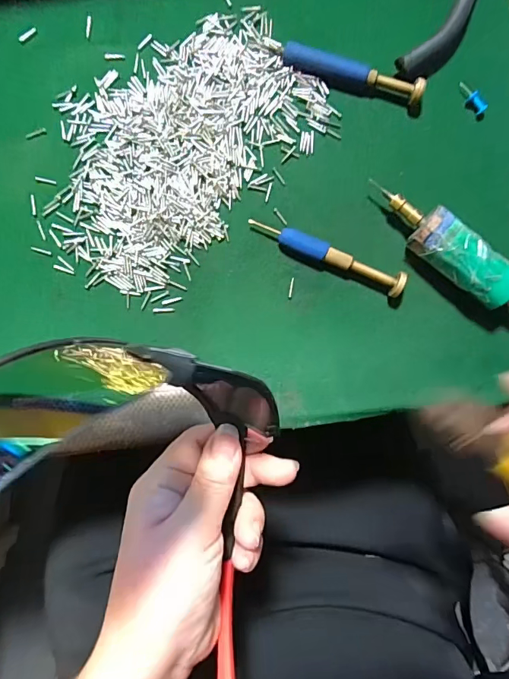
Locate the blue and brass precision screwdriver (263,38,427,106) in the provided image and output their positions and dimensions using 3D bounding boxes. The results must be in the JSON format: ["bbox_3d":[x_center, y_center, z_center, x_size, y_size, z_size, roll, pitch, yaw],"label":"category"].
[{"bbox_3d":[0.054,-0.164,0.265,0.098,0.014,0.012,18,88,-5],"label":"blue and brass precision screwdriver"}]

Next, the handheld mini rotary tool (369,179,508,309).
[{"bbox_3d":[0.112,-0.055,0.261,0.093,0.030,0.024,39,86,-3],"label":"handheld mini rotary tool"}]

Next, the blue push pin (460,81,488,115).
[{"bbox_3d":[0.137,-0.152,0.276,0.006,0.008,0.023,-36,92,-4],"label":"blue push pin"}]

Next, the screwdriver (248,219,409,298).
[{"bbox_3d":[0.044,-0.051,0.262,0.096,0.015,0.013,25,87,-4],"label":"screwdriver"}]

